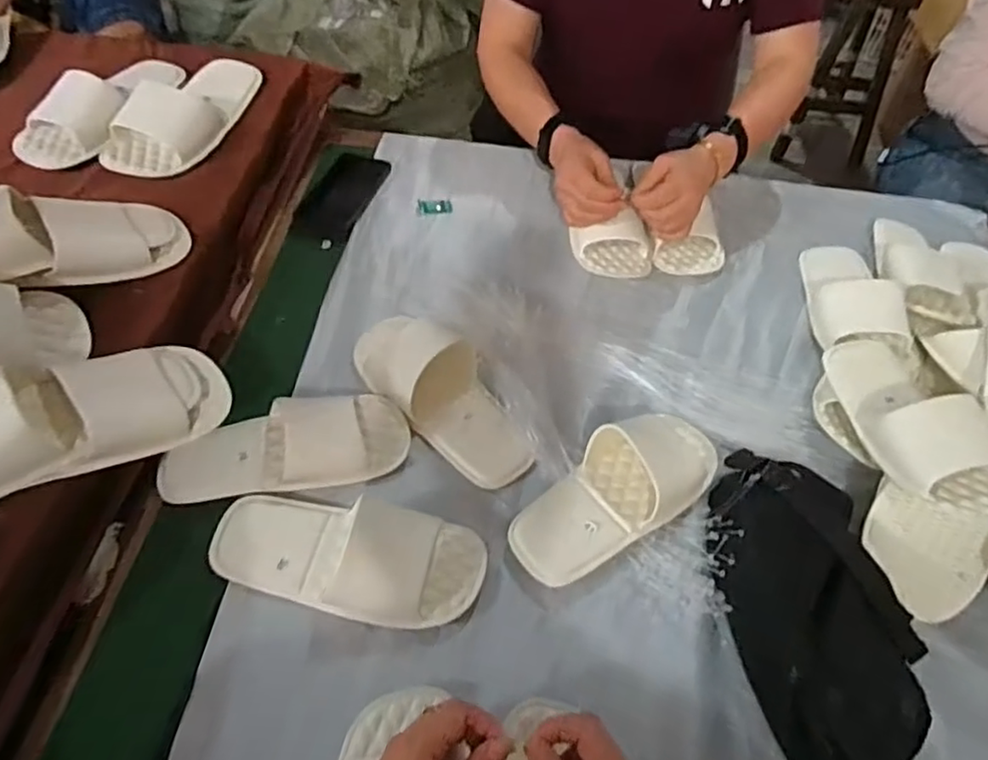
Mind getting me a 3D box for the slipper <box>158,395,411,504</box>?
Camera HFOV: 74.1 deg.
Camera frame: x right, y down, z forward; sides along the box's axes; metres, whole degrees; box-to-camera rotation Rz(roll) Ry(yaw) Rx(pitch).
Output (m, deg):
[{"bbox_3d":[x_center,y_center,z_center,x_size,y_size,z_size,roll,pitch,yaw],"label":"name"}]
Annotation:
[{"bbox_3d":[-0.198,0.059,0.620,0.226,0.053,0.092,-9,54,-10],"label":"slipper"}]

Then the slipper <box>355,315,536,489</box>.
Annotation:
[{"bbox_3d":[-0.051,0.009,0.675,0.106,0.059,0.235,-37,63,-26],"label":"slipper"}]

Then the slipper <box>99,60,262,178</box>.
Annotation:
[{"bbox_3d":[-0.369,-0.318,0.774,0.102,0.051,0.215,11,53,5],"label":"slipper"}]

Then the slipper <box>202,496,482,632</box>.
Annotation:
[{"bbox_3d":[-0.127,0.148,0.556,0.236,0.048,0.096,10,53,4],"label":"slipper"}]

